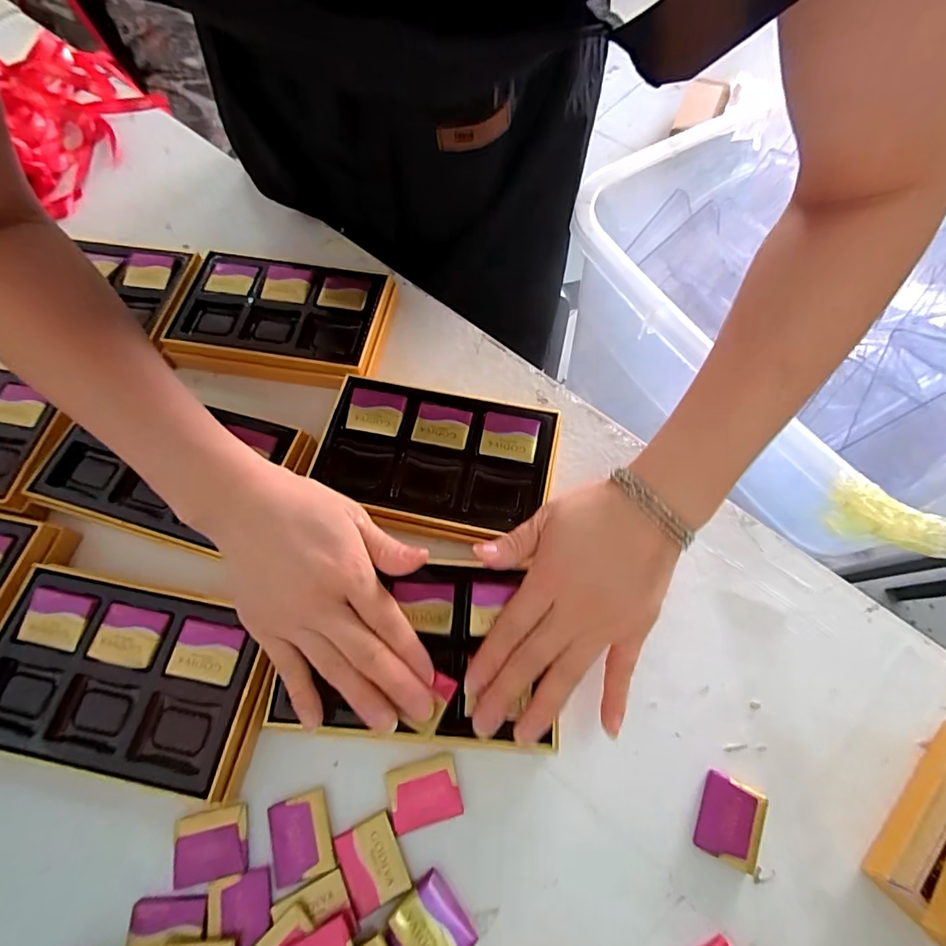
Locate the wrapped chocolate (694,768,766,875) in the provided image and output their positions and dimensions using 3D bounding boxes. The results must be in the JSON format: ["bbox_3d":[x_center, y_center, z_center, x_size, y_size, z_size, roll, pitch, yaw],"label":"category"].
[{"bbox_3d":[0.145,0.194,0.269,0.032,0.008,0.040,22,70,10],"label":"wrapped chocolate"}]

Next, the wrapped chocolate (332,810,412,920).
[{"bbox_3d":[-0.056,0.215,0.264,0.033,0.009,0.039,-24,69,-8],"label":"wrapped chocolate"}]

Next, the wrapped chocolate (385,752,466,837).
[{"bbox_3d":[-0.028,0.184,0.276,0.040,0.007,0.031,-15,68,-5],"label":"wrapped chocolate"}]

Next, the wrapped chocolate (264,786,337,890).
[{"bbox_3d":[-0.097,0.203,0.267,0.033,0.005,0.039,-18,68,-6],"label":"wrapped chocolate"}]

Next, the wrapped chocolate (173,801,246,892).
[{"bbox_3d":[-0.147,0.207,0.267,0.040,0.009,0.033,-13,67,-4],"label":"wrapped chocolate"}]

